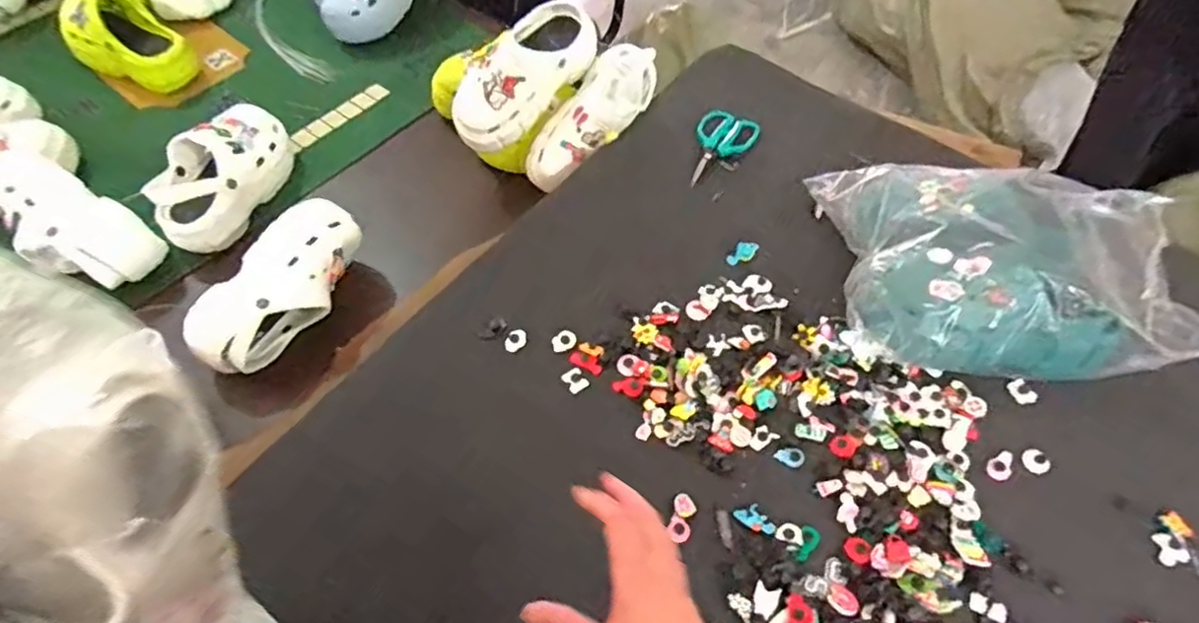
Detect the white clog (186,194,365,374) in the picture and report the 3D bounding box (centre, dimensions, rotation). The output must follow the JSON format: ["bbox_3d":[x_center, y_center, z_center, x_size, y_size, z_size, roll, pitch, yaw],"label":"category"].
[{"bbox_3d":[-0.408,-0.030,0.845,0.095,0.099,0.242,28,73,19],"label":"white clog"}]

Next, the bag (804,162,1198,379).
[{"bbox_3d":[0.457,-0.062,0.768,0.357,0.138,0.267,5,57,2],"label":"bag"}]

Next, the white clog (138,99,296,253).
[{"bbox_3d":[-0.555,-0.200,0.967,0.103,0.096,0.239,16,58,10],"label":"white clog"}]

